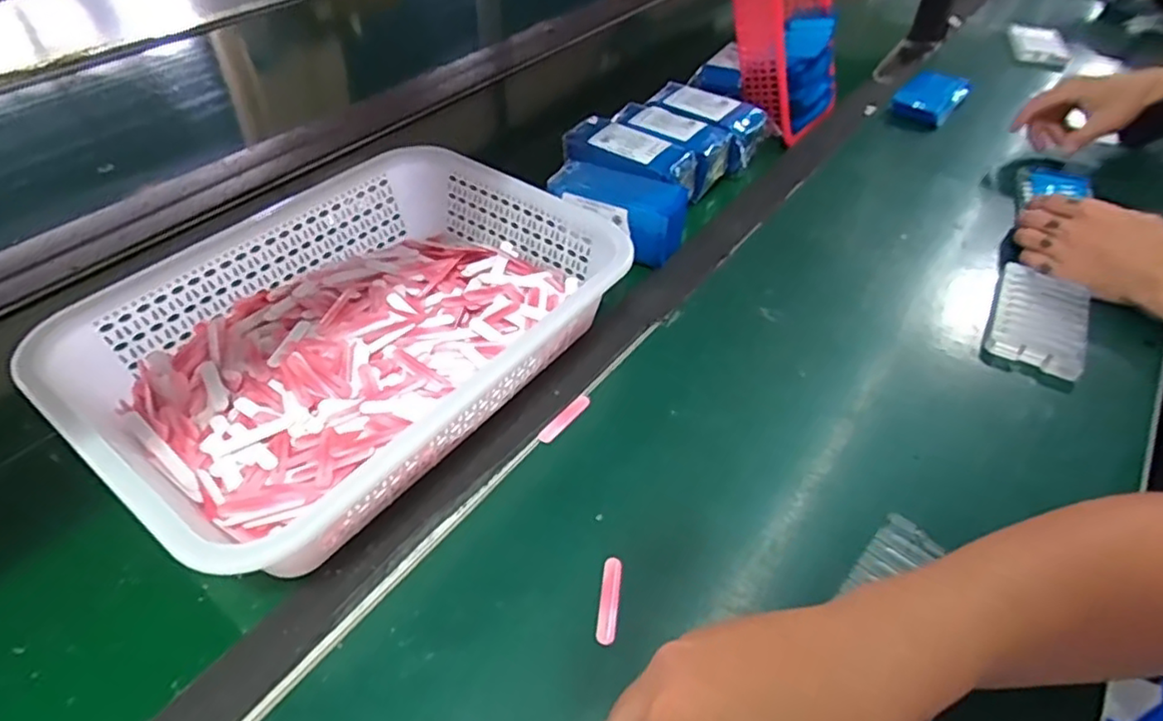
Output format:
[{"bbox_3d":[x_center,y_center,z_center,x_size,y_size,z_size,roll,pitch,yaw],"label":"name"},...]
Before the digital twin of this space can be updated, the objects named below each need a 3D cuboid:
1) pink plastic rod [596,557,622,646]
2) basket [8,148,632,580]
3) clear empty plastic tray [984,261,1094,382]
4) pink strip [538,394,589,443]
[{"bbox_3d":[0.016,0.139,0.378,0.011,0.004,0.050,6,46,4],"label":"pink plastic rod"},{"bbox_3d":[-0.162,-0.023,0.478,0.245,0.084,0.350,31,53,25],"label":"basket"},{"bbox_3d":[0.395,-0.037,0.555,0.070,0.011,0.121,25,50,21],"label":"clear empty plastic tray"},{"bbox_3d":[-0.012,0.042,0.471,0.011,0.004,0.051,31,53,26],"label":"pink strip"}]

